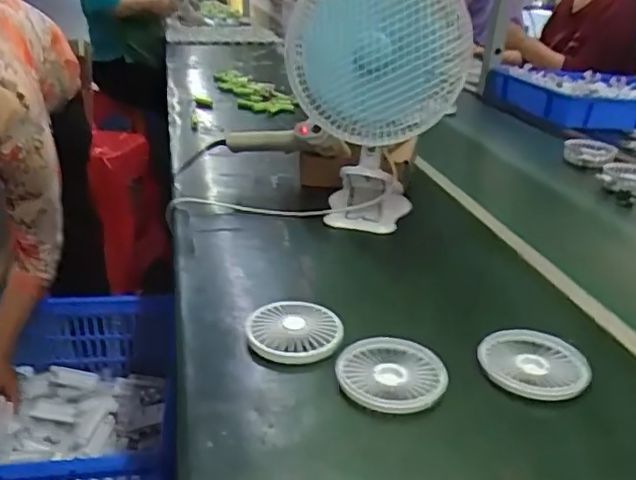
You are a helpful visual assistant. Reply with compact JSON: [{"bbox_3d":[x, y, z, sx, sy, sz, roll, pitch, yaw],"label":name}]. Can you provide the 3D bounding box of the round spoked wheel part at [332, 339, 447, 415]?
[{"bbox_3d":[0.061,0.114,0.508,0.089,0.022,0.078,11,26,17],"label":"round spoked wheel part"}]

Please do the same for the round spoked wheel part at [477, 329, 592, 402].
[{"bbox_3d":[0.188,0.105,0.529,0.087,0.025,0.084,2,24,-1],"label":"round spoked wheel part"}]

